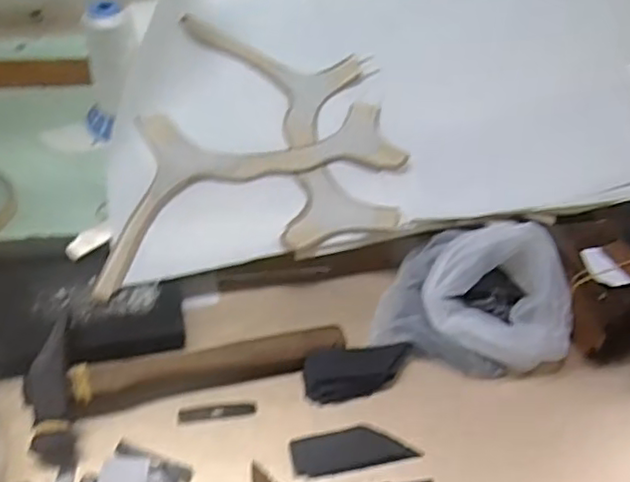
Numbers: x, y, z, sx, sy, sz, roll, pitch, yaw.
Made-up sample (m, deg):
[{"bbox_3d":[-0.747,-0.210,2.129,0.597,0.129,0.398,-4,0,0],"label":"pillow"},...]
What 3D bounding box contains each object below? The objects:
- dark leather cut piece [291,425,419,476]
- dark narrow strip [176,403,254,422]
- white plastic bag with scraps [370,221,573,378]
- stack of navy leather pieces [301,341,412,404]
[{"bbox_3d":[0.025,0.139,0.440,0.080,0.004,0.028,-7,50,-11],"label":"dark leather cut piece"},{"bbox_3d":[-0.067,0.118,0.453,0.052,0.004,0.009,-5,50,-9],"label":"dark narrow strip"},{"bbox_3d":[0.125,0.039,0.499,0.140,0.055,0.104,12,49,5],"label":"white plastic bag with scraps"},{"bbox_3d":[0.031,0.092,0.472,0.077,0.012,0.035,-10,51,-13],"label":"stack of navy leather pieces"}]

